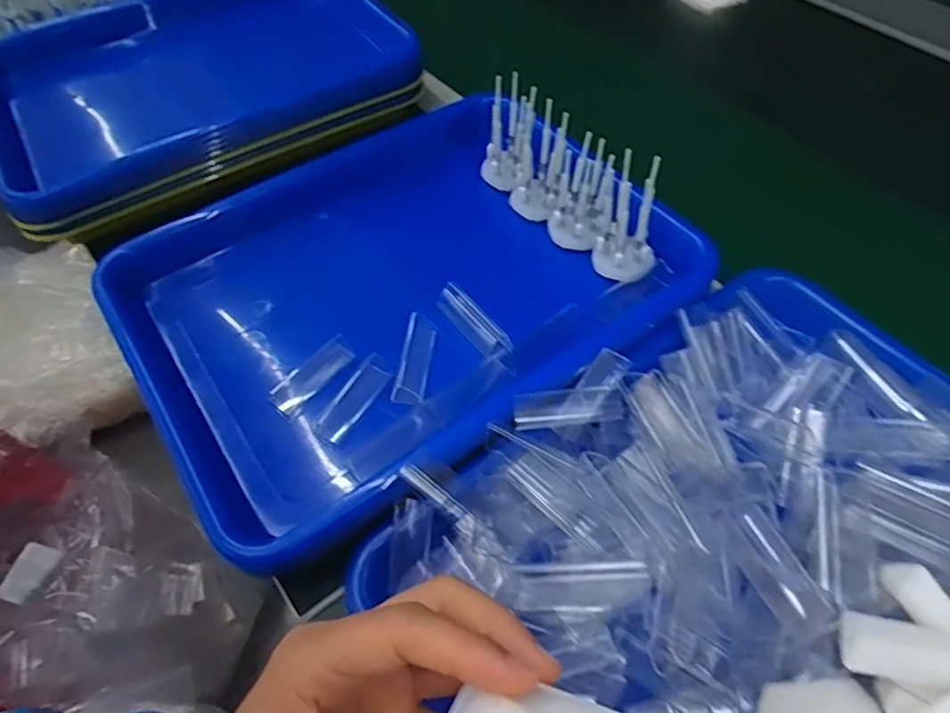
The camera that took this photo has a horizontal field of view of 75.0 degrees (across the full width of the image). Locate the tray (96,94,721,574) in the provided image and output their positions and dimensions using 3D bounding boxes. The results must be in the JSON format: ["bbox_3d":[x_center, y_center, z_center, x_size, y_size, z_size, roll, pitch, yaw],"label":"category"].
[{"bbox_3d":[-0.049,-0.039,0.399,0.316,0.059,0.238,-33,60,-20],"label":"tray"}]

